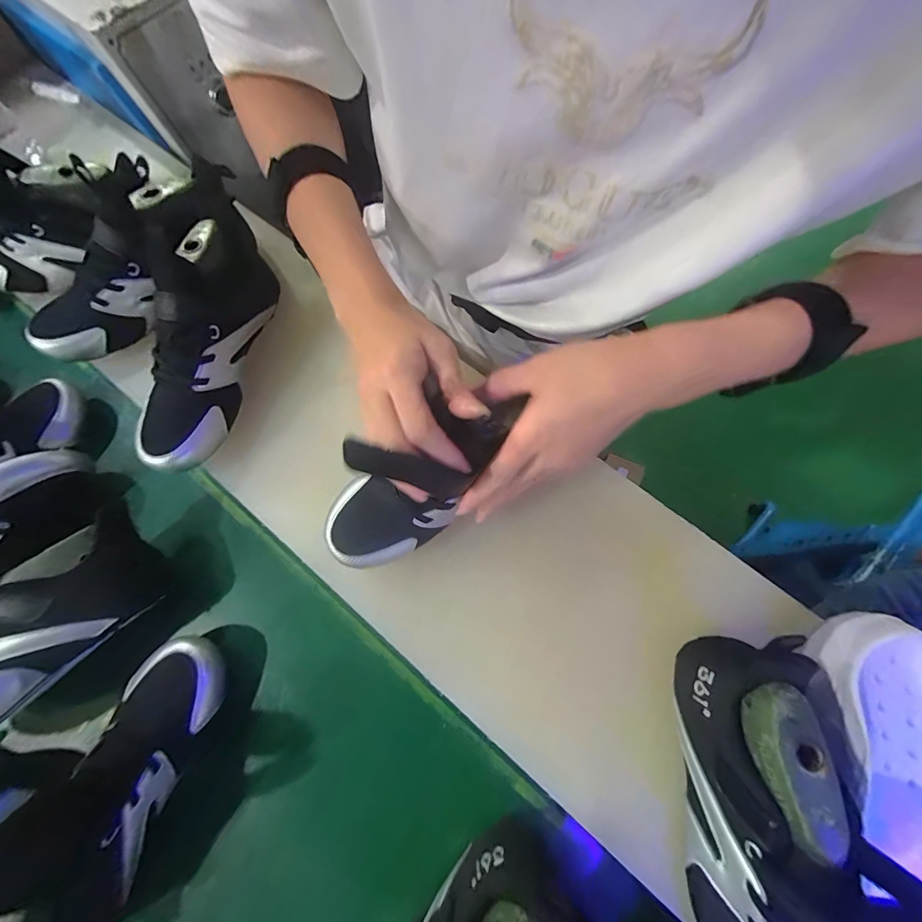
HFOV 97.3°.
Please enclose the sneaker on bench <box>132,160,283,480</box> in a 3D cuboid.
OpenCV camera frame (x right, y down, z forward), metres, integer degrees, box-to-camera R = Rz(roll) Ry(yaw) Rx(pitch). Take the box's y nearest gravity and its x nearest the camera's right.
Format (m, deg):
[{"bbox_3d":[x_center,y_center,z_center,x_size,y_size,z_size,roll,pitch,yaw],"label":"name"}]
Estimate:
[{"bbox_3d":[-0.234,-0.130,0.360,0.083,0.095,0.263,2,75,1],"label":"sneaker on bench"}]

